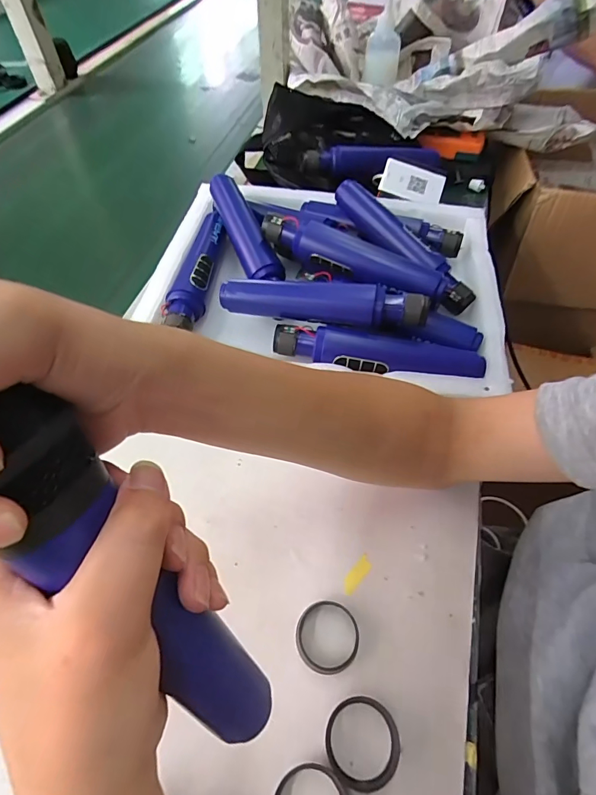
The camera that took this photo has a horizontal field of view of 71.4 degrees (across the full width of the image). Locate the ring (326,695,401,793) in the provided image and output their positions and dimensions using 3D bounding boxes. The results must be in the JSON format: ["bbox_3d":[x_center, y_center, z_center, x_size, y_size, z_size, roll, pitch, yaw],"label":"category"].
[{"bbox_3d":[0.040,0.211,0.253,0.045,0.008,0.045,1,55,-1],"label":"ring"}]

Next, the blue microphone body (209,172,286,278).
[{"bbox_3d":[-0.058,-0.186,0.453,0.032,0.037,0.154,-19,57,-15],"label":"blue microphone body"}]

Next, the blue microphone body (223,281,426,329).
[{"bbox_3d":[0.021,-0.089,0.382,0.189,0.033,0.028,9,55,5],"label":"blue microphone body"}]

